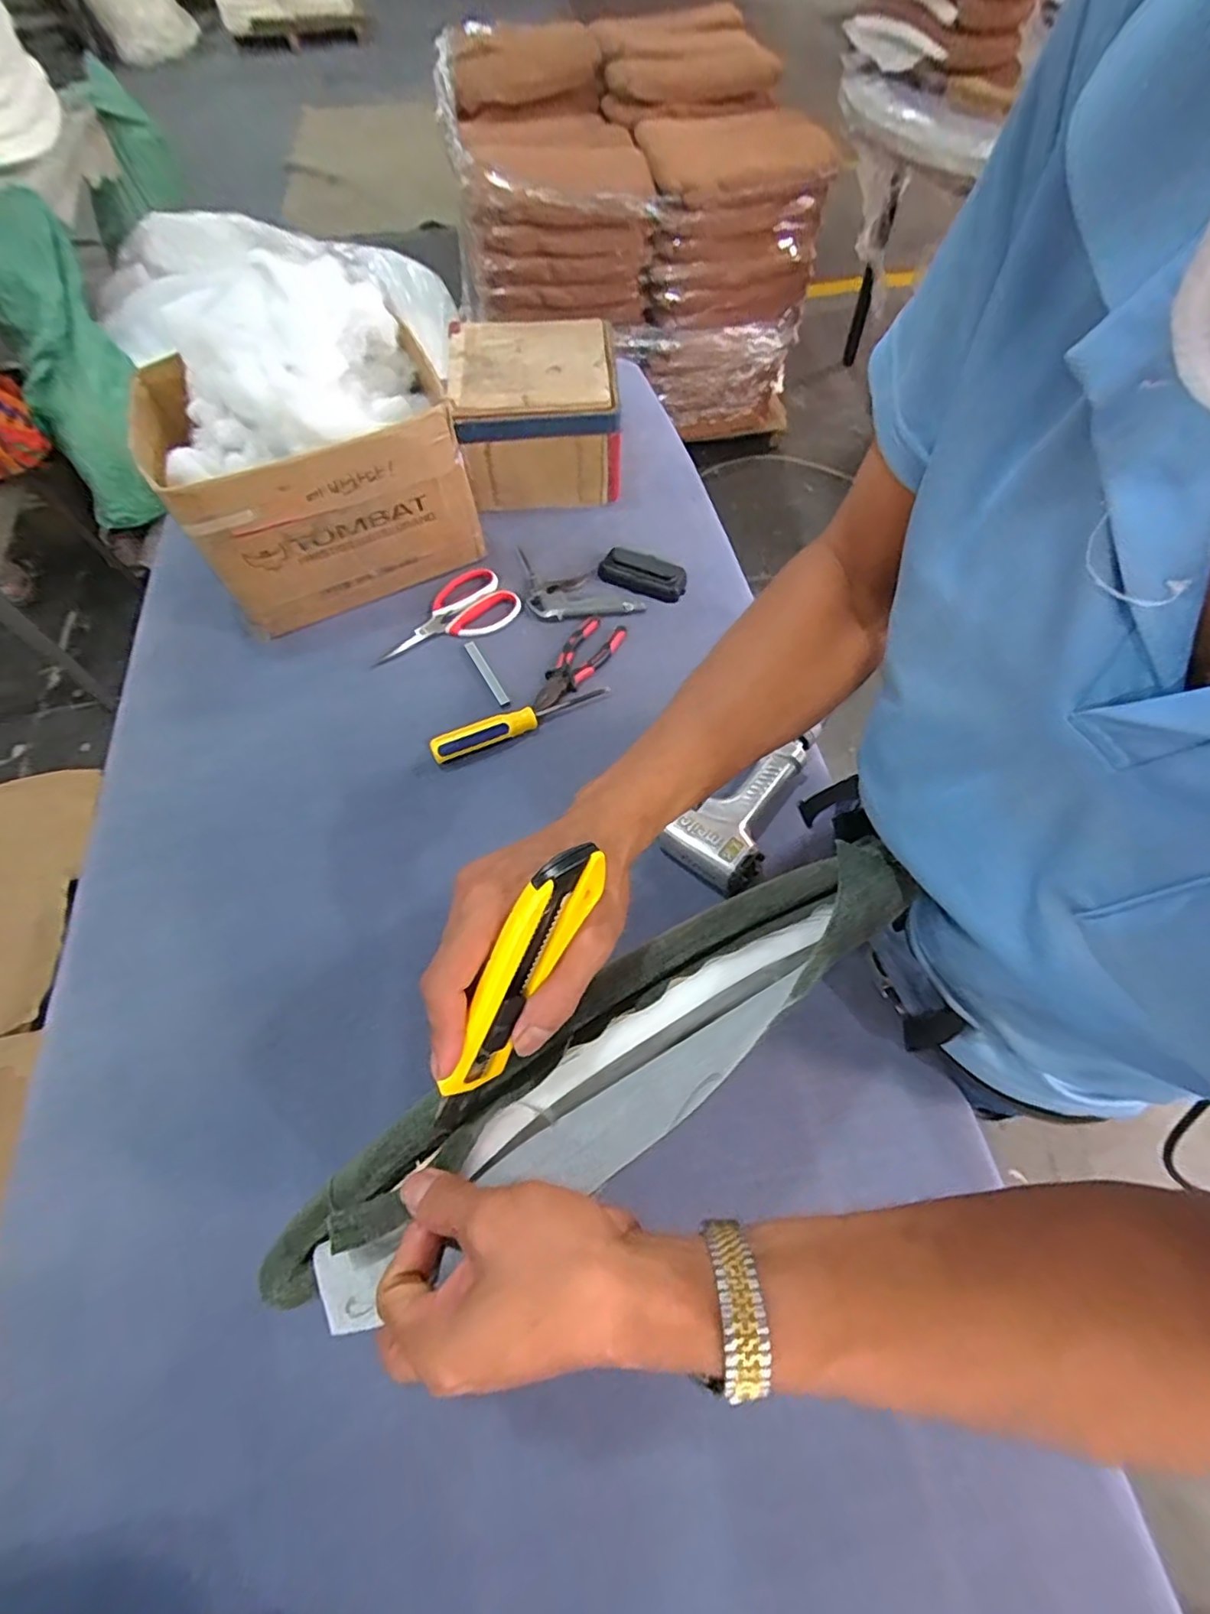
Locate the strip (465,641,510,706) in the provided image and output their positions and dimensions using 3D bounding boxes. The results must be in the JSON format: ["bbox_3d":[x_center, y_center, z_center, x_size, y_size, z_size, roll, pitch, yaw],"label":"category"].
[{"bbox_3d":[-0.135,-0.155,0.699,0.012,0.004,0.103,-28,64,-11],"label":"strip"}]

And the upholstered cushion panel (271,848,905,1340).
[{"bbox_3d":[0.012,0.129,0.324,0.379,0.053,0.081,-30,64,-11],"label":"upholstered cushion panel"}]

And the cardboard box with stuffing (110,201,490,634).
[{"bbox_3d":[-0.336,-0.406,0.696,0.304,0.274,0.278,-30,64,-13],"label":"cardboard box with stuffing"}]

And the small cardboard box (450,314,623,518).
[{"bbox_3d":[-0.088,-0.524,0.822,0.202,0.132,0.207,-7,62,0],"label":"small cardboard box"}]

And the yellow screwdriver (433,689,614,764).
[{"bbox_3d":[-0.091,-0.098,0.658,0.197,0.024,0.029,-26,64,-10],"label":"yellow screwdriver"}]

